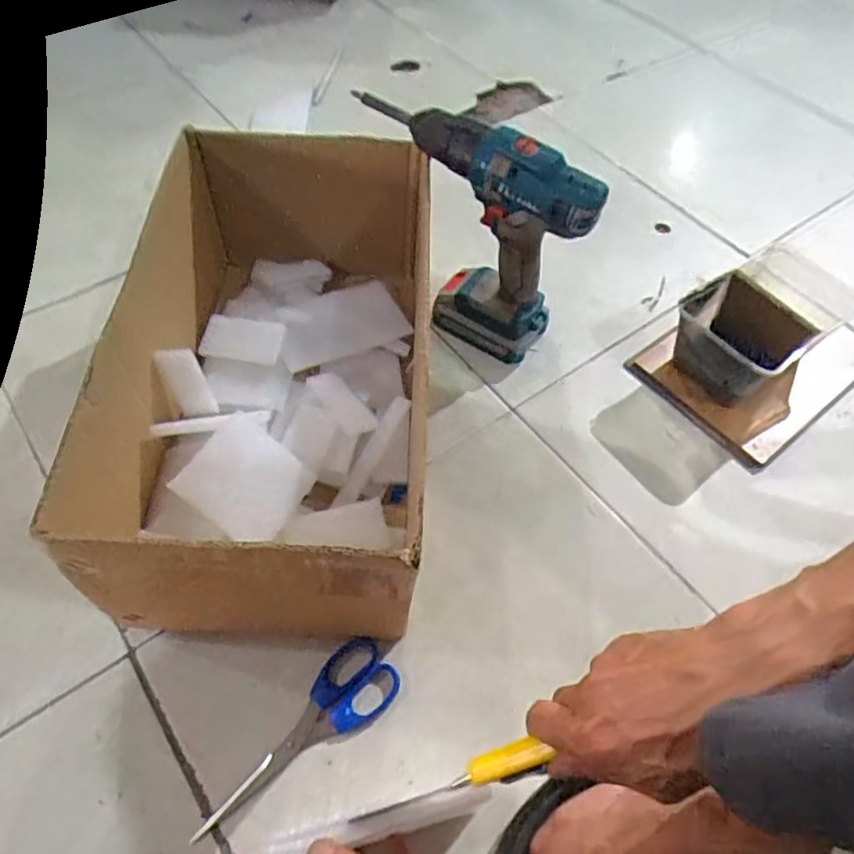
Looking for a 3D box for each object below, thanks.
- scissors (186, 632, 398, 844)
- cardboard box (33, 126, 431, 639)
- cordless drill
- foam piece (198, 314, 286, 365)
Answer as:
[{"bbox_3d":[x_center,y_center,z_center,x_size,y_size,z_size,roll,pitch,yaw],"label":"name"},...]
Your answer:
[{"bbox_3d":[-0.086,0.230,0.450,0.055,0.007,0.164,34,62,18],"label":"scissors"},{"bbox_3d":[-0.121,-0.053,0.533,0.222,0.167,0.408,2,57,-1],"label":"cardboard box"},{"bbox_3d":[0.040,-0.193,0.616,0.236,0.220,0.082,40,64,21],"label":"cordless drill"},{"bbox_3d":[-0.174,-0.082,0.583,0.078,0.018,0.044,11,57,5],"label":"foam piece"}]

